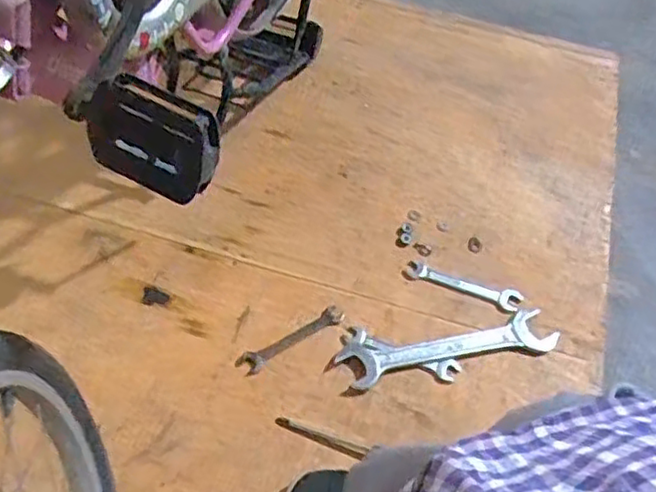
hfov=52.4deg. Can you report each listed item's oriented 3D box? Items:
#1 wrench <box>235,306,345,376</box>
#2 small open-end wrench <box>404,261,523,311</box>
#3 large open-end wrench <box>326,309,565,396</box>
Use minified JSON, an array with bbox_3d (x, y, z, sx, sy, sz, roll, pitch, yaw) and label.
[{"bbox_3d":[-0.047,0.117,0.843,0.145,0.006,0.030,-29,65,-21],"label":"wrench"},{"bbox_3d":[0.186,0.052,0.902,0.154,0.004,0.028,18,59,7],"label":"small open-end wrench"},{"bbox_3d":[0.150,0.127,0.844,0.293,0.017,0.061,-11,60,-11],"label":"large open-end wrench"}]

